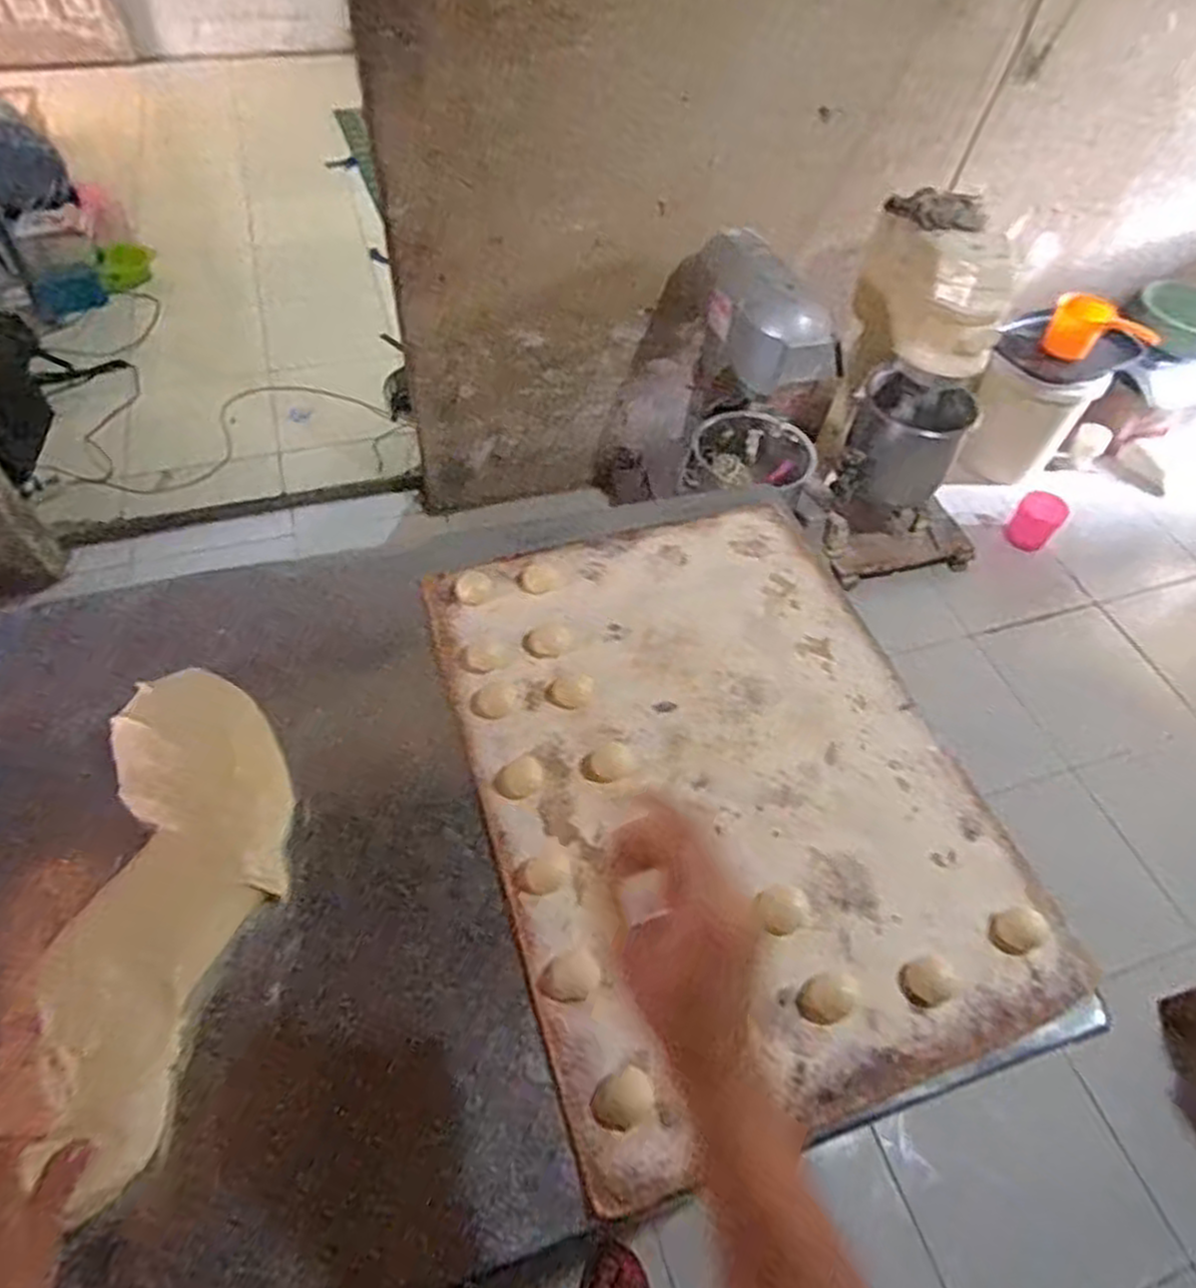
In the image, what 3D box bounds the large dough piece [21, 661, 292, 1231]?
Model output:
[{"bbox_3d":[-0.323,0.190,0.592,0.145,0.029,0.369,-1,55,-4],"label":"large dough piece"}]

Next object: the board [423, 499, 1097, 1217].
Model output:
[{"bbox_3d":[0.103,0.099,0.695,0.408,0.021,0.561,-14,55,-13],"label":"board"}]

